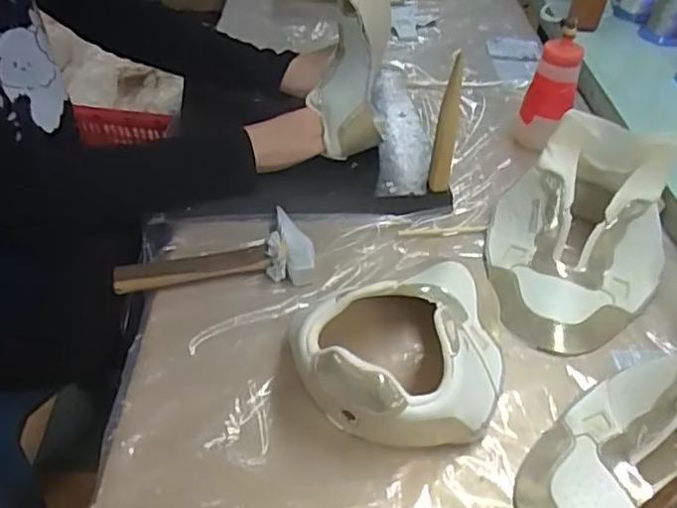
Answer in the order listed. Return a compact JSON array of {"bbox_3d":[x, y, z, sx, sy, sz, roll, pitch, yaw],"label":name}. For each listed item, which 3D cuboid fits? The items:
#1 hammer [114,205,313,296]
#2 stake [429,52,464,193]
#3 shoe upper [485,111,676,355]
[{"bbox_3d":[-0.116,-0.002,0.607,0.179,0.027,0.083,-3,42,-6],"label":"hammer"},{"bbox_3d":[0.111,-0.125,0.646,0.022,0.168,0.019,7,42,4],"label":"stake"},{"bbox_3d":[0.228,-0.025,0.592,0.158,0.109,0.209,19,45,17],"label":"shoe upper"}]

